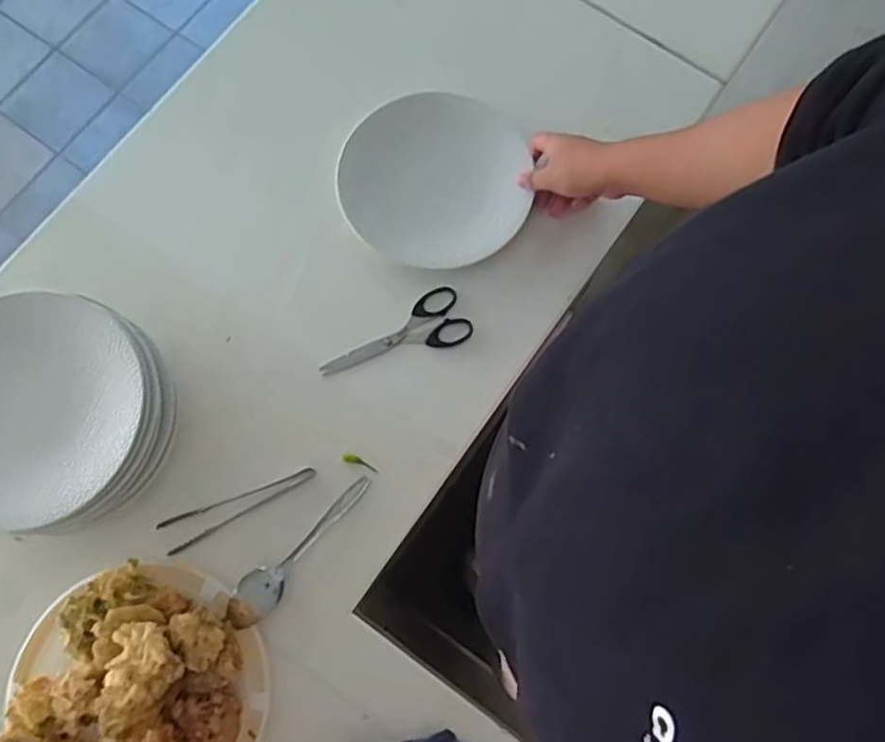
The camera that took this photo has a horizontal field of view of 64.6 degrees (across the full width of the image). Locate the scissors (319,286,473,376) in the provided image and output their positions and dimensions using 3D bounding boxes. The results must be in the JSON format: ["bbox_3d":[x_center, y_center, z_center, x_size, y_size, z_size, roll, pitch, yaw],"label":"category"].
[{"bbox_3d":[-0.051,-0.034,0.716,0.155,0.006,0.063,-23,77,-7],"label":"scissors"}]

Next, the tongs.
[{"bbox_3d":[-0.192,0.131,0.667,0.151,0.008,0.034,-21,77,-6],"label":"tongs"}]

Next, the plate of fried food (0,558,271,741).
[{"bbox_3d":[-0.261,0.277,0.590,0.201,0.058,0.210,0,76,-1],"label":"plate of fried food"}]

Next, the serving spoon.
[{"bbox_3d":[-0.135,0.163,0.653,0.037,0.019,0.170,37,78,8],"label":"serving spoon"}]

